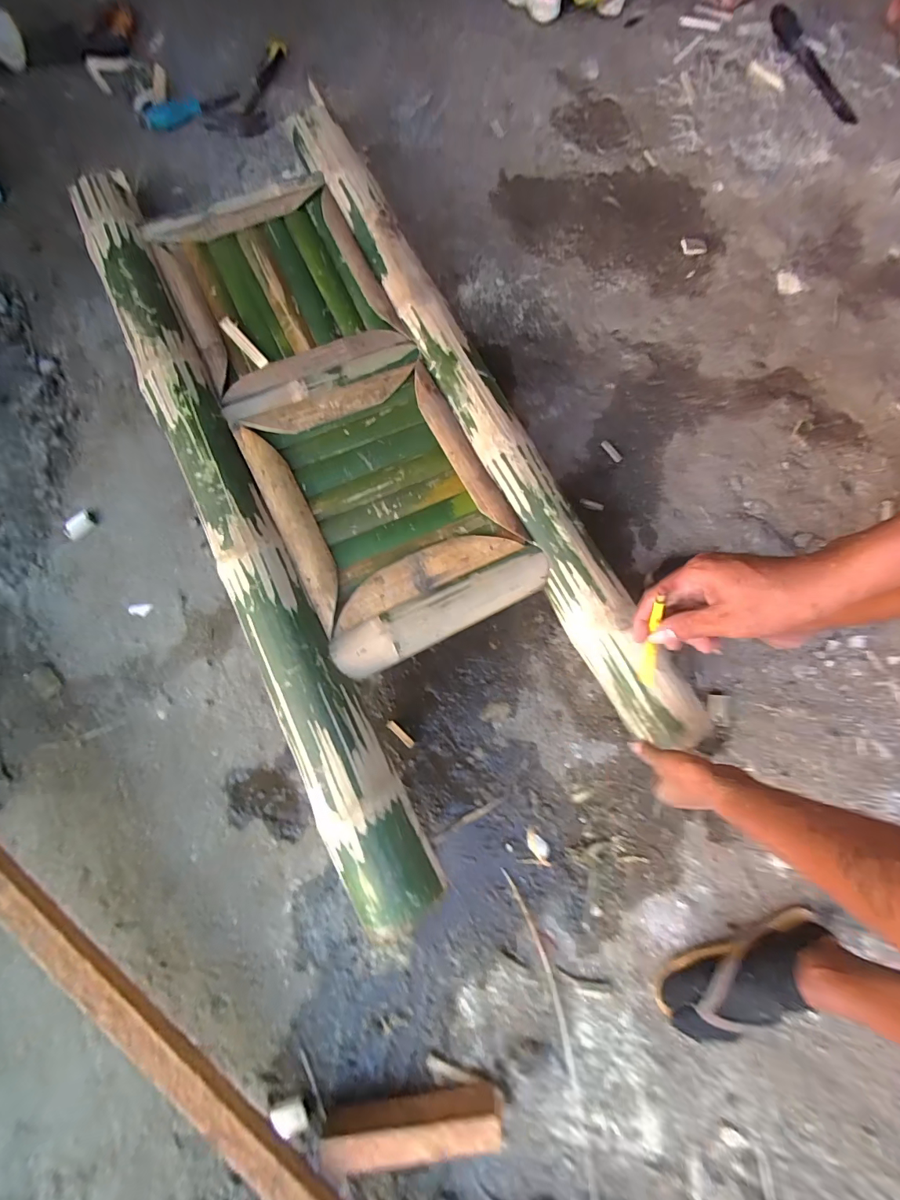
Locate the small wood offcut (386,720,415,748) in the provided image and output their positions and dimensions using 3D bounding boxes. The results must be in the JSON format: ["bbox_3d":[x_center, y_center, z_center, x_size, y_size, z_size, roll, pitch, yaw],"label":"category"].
[{"bbox_3d":[-0.077,0.208,0.681,0.052,0.005,0.014,41,79,8],"label":"small wood offcut"}]

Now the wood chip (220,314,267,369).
[{"bbox_3d":[-0.328,-0.411,0.695,0.020,0.007,0.112,-41,81,-10],"label":"wood chip"}]

